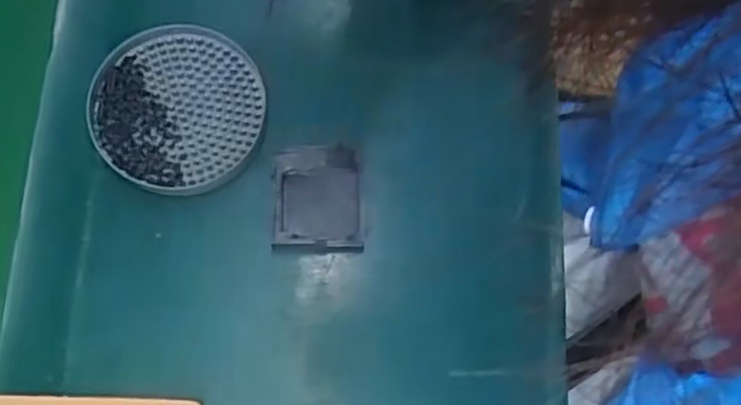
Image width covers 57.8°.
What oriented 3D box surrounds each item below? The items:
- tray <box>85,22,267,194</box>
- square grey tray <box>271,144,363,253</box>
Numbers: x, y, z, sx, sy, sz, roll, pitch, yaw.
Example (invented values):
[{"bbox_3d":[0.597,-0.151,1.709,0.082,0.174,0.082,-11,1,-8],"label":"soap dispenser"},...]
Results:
[{"bbox_3d":[-0.130,-0.064,0.454,0.112,0.023,0.113,0,74,-1],"label":"tray"},{"bbox_3d":[-0.036,-0.004,0.447,0.056,0.022,0.074,-3,74,-2],"label":"square grey tray"}]

